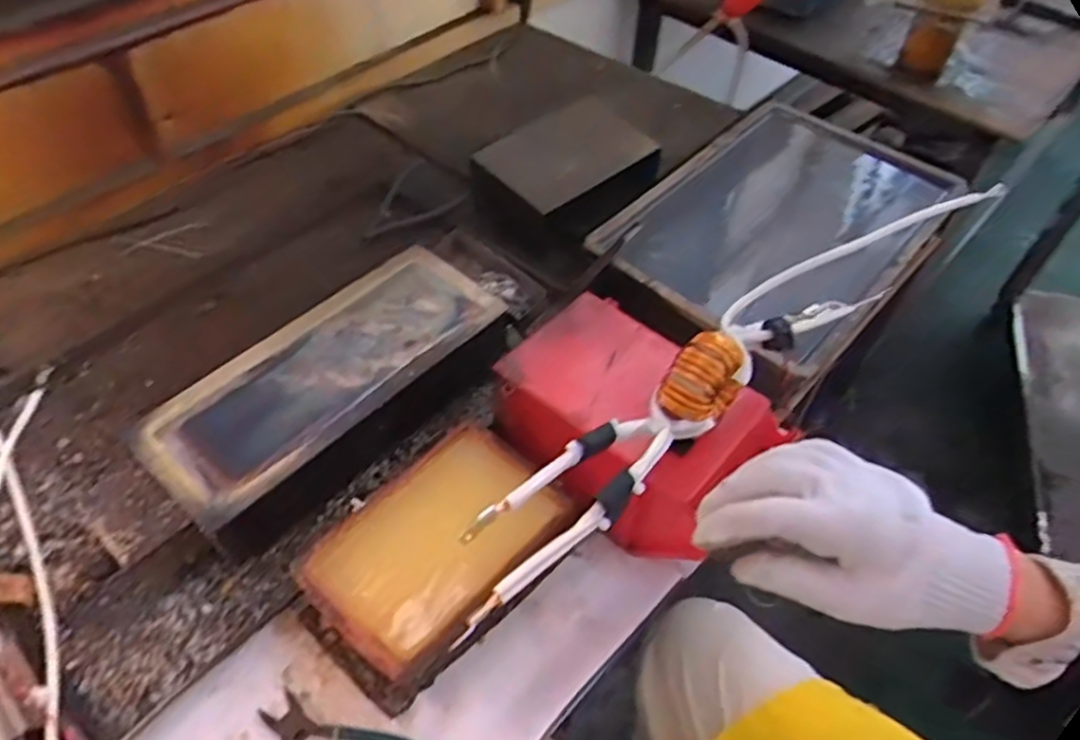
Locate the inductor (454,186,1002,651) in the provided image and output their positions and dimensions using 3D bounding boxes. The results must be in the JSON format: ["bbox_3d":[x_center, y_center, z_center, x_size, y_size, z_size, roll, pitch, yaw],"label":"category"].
[{"bbox_3d":[0.152,-0.012,0.545,0.543,0.080,0.064,-34,59,-26],"label":"inductor"}]

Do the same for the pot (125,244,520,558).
[{"bbox_3d":[-0.196,0.021,0.701,0.148,0.097,0.339,36,58,24],"label":"pot"}]

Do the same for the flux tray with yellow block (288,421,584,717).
[{"bbox_3d":[-0.083,0.156,0.593,0.146,0.068,0.203,37,58,25],"label":"flux tray with yellow block"}]

